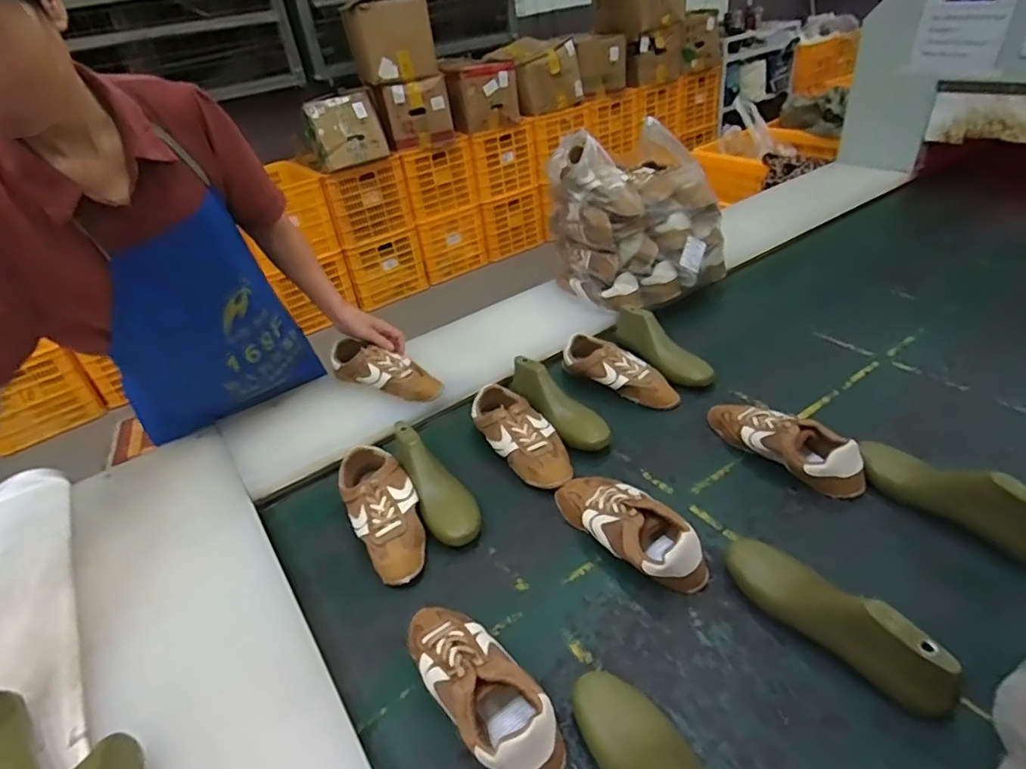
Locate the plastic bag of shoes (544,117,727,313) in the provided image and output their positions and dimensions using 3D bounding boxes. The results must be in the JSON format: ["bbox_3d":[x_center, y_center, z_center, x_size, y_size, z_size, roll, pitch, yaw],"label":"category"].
[{"bbox_3d":[0.275,-0.367,1.267,0.322,0.315,0.252,-19,37,-15],"label":"plastic bag of shoes"}]

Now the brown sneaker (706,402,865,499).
[{"bbox_3d":[0.418,0.085,0.903,0.082,0.075,0.254,-29,41,-27],"label":"brown sneaker"}]

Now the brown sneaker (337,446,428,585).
[{"bbox_3d":[-0.188,0.186,0.860,0.096,0.075,0.226,-23,38,-21],"label":"brown sneaker"}]

